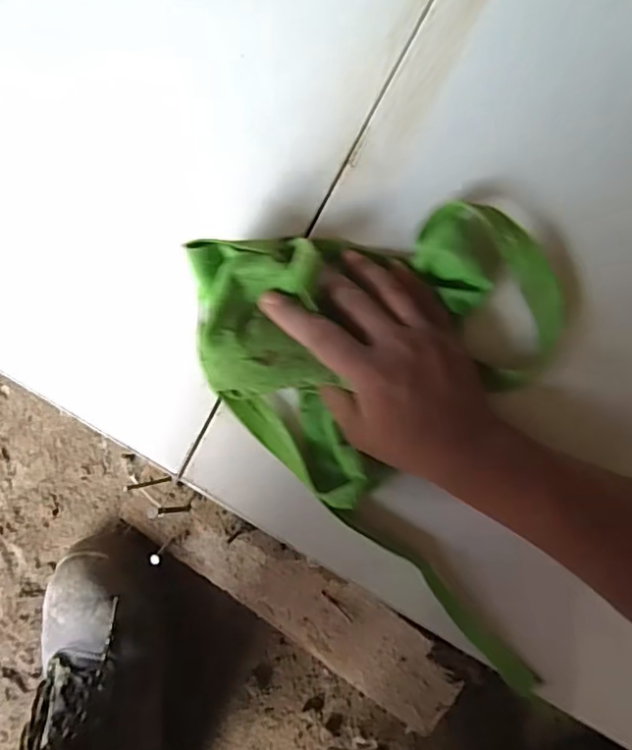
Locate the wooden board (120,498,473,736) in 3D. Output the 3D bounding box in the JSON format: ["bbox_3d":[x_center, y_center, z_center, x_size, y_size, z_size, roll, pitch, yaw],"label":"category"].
[{"bbox_3d":[-0.022,0.173,0.468,0.289,0.029,0.067,31,96,5],"label":"wooden board"}]

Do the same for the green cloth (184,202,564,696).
[{"bbox_3d":[0.026,0.031,0.373,0.230,0.067,0.298,14,94,7],"label":"green cloth"}]

